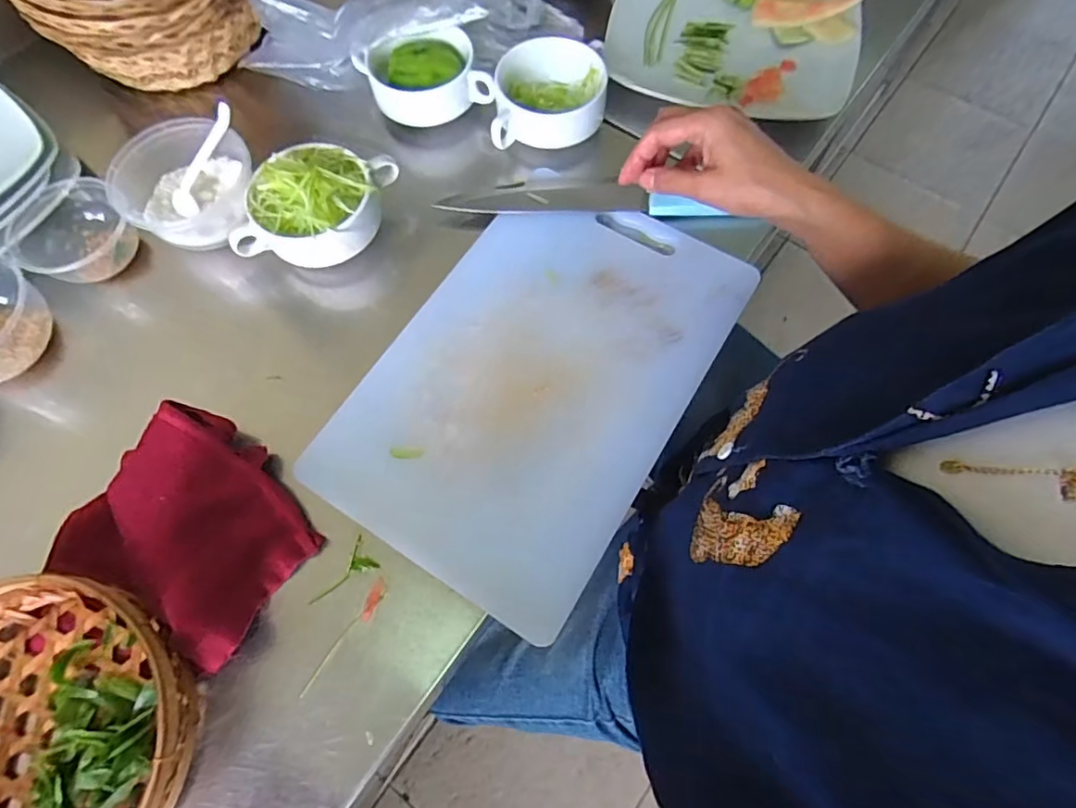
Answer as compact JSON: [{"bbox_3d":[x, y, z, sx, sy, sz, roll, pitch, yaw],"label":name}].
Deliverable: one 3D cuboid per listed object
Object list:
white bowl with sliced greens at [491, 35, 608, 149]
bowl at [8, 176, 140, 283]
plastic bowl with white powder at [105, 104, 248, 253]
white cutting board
[{"bbox_3d":[0.012,-0.288,0.518,0.102,0.046,0.096,1,72,-2],"label":"white bowl with sliced greens"},{"bbox_3d":[-0.398,-0.145,0.470,0.082,0.041,0.071,-36,72,-13],"label":"bowl"},{"bbox_3d":[-0.305,-0.189,0.468,0.105,0.043,0.102,0,68,0],"label":"plastic bowl with white powder"},{"bbox_3d":[0.005,-0.029,0.439,0.224,0.008,0.348,31,72,9],"label":"white cutting board"}]

